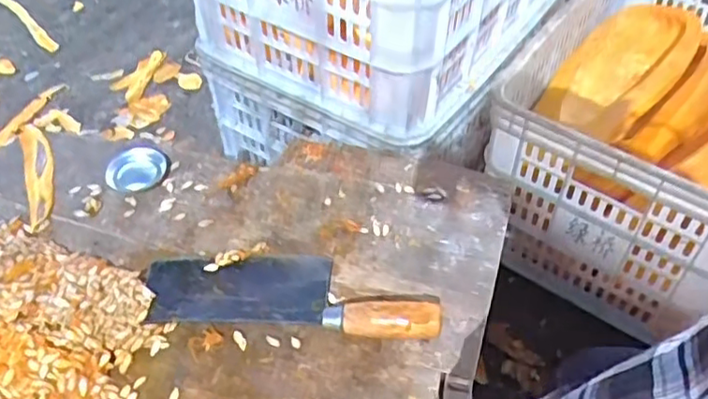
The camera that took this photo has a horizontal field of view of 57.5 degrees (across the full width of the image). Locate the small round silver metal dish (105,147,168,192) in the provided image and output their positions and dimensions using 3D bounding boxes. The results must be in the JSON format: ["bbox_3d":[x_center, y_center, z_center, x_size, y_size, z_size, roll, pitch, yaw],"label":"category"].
[{"bbox_3d":[-0.236,-0.033,0.703,0.059,0.015,0.052,-5,47,-4],"label":"small round silver metal dish"}]

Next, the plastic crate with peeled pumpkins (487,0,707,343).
[{"bbox_3d":[0.473,-0.126,0.998,0.396,0.276,0.628,25,51,21],"label":"plastic crate with peeled pumpkins"}]

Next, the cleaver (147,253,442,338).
[{"bbox_3d":[-0.058,0.078,0.586,0.271,0.040,0.090,6,48,2],"label":"cleaver"}]

